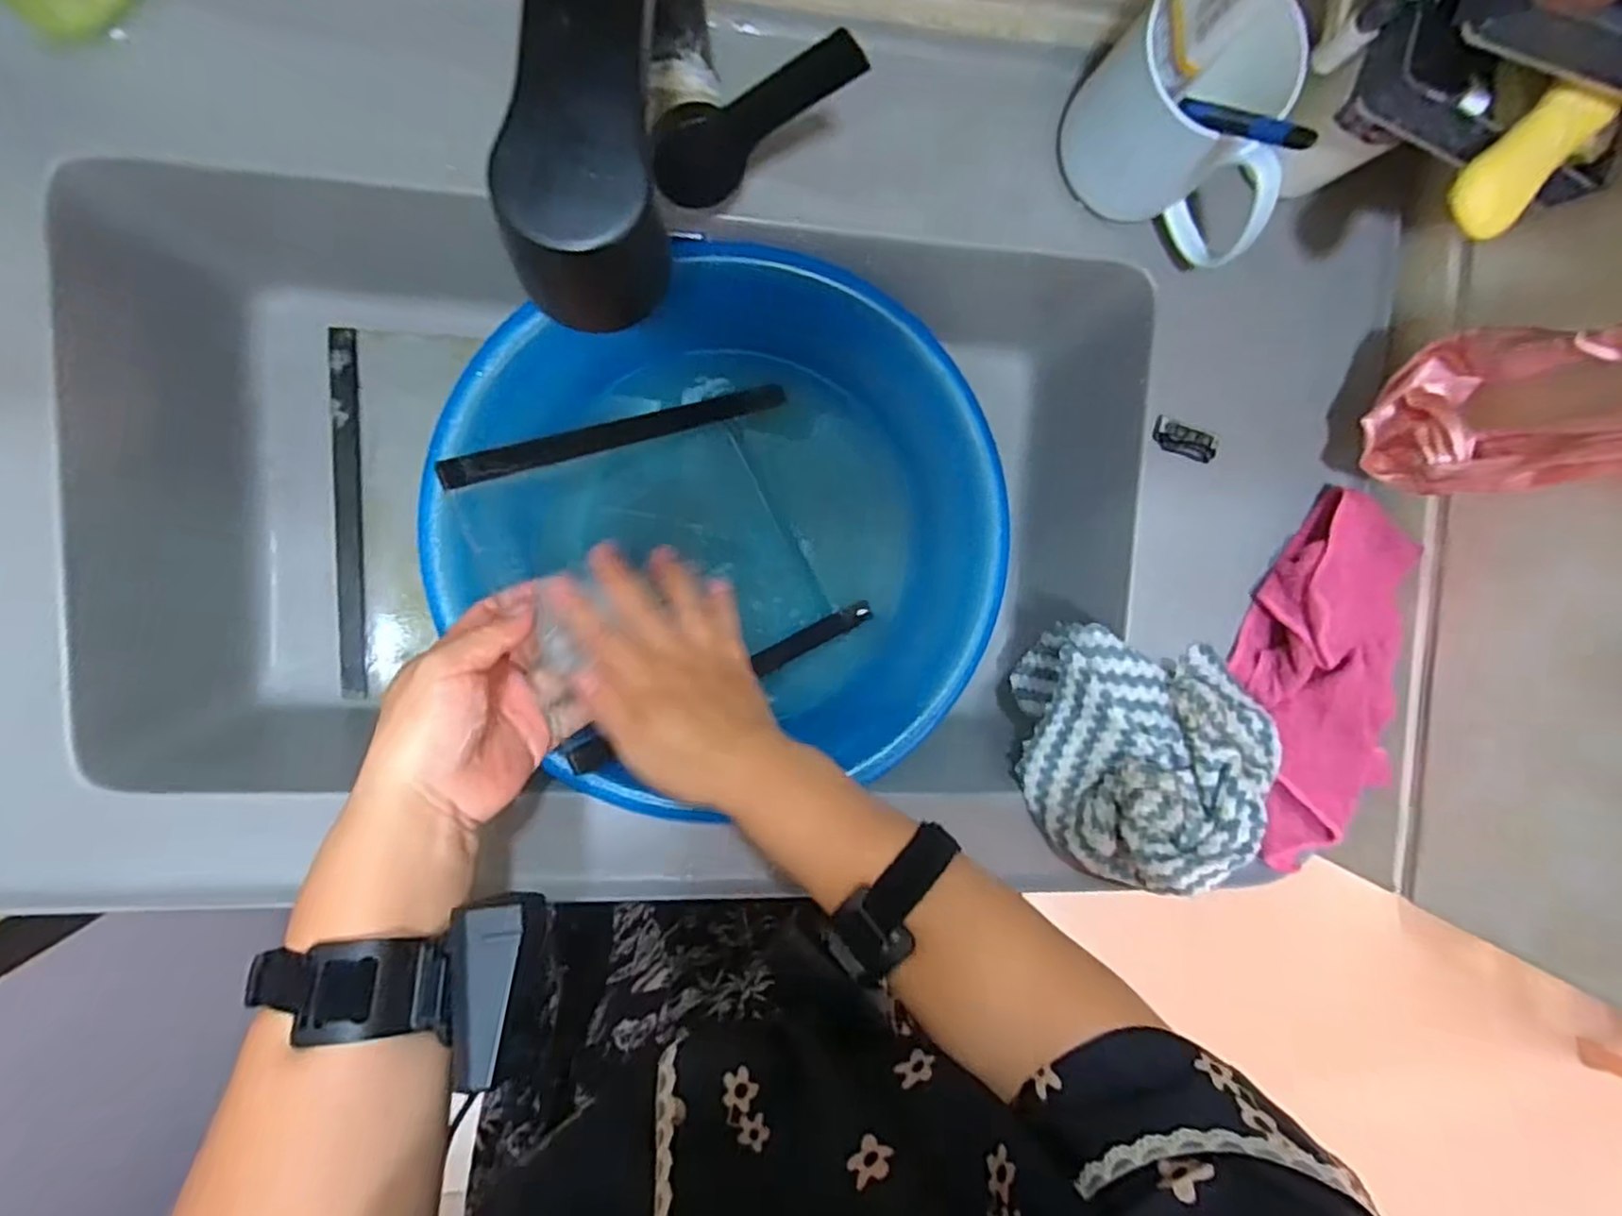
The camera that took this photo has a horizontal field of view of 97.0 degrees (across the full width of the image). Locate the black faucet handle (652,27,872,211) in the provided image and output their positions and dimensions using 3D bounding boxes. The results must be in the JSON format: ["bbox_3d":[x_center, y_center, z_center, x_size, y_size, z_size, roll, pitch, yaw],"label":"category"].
[{"bbox_3d":[-0.025,-0.211,0.308,0.102,0.035,0.026,-15,99,31],"label":"black faucet handle"}]

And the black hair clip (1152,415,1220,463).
[{"bbox_3d":[0.228,-0.103,0.440,0.040,0.014,0.020,20,93,-8],"label":"black hair clip"}]

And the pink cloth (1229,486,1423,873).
[{"bbox_3d":[0.316,0.049,0.446,0.084,0.046,0.232,8,94,-8],"label":"pink cloth"}]

